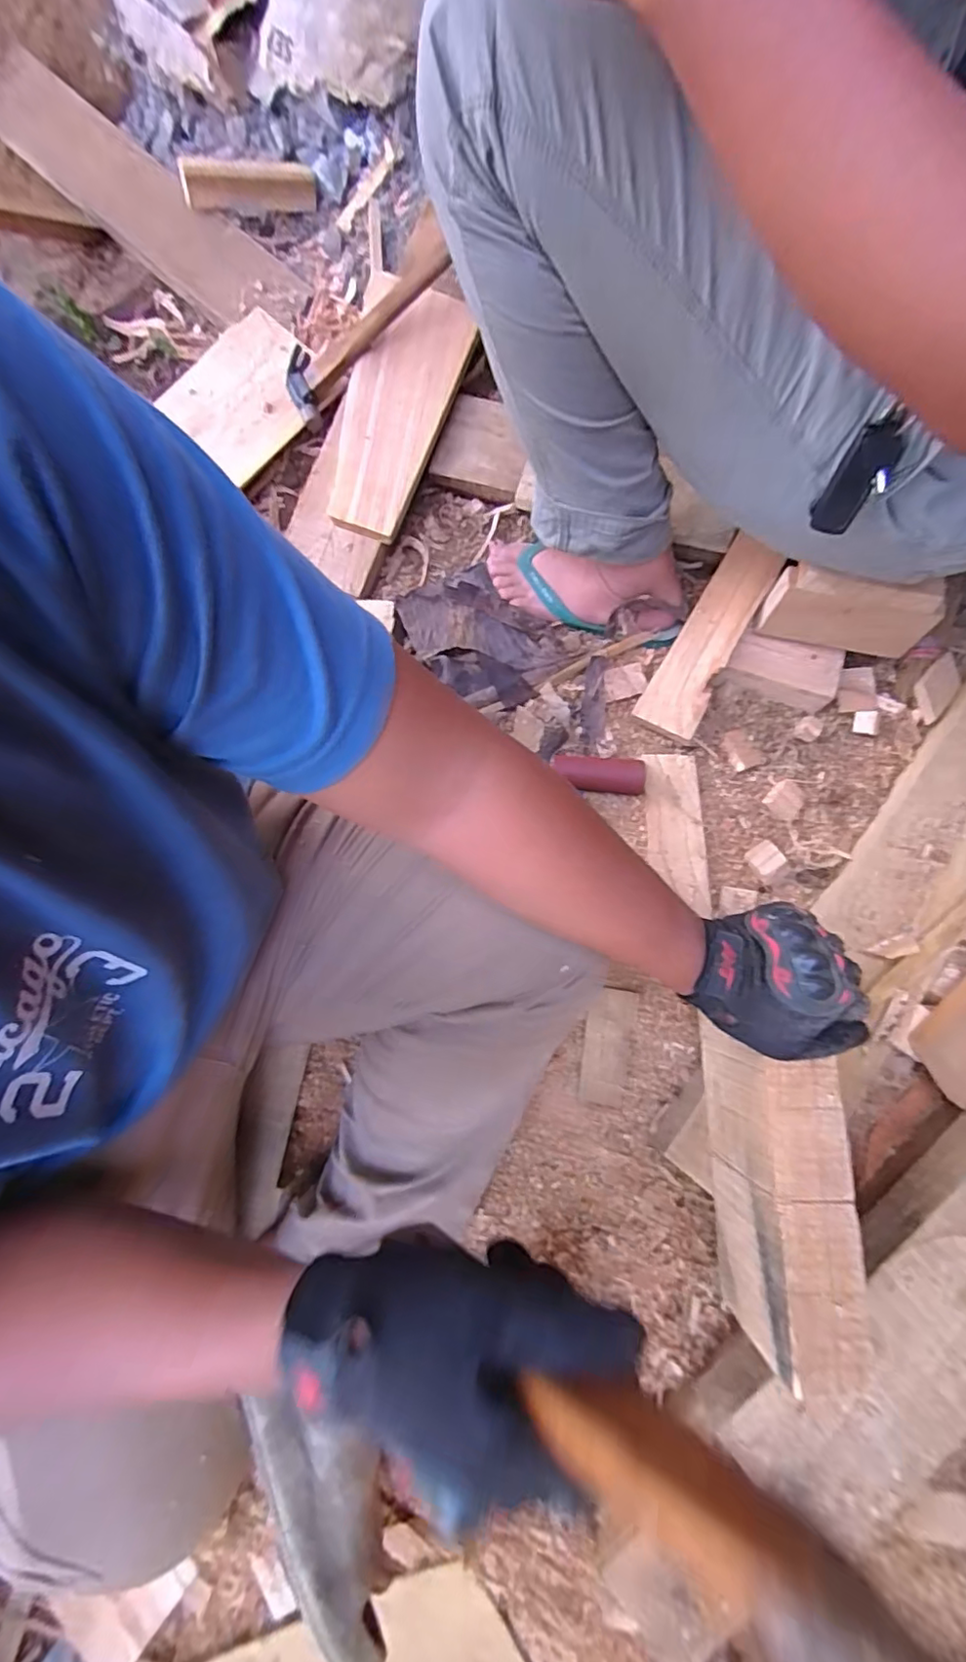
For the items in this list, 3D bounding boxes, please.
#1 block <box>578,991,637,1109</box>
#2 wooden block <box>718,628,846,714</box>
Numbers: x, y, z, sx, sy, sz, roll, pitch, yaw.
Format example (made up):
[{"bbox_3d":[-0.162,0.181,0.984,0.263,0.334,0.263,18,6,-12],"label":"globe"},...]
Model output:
[{"bbox_3d":[0.128,0.221,0.585,0.048,0.009,0.113,14,79,3],"label":"block"},{"bbox_3d":[0.342,-0.184,0.652,0.122,0.032,0.056,15,79,3],"label":"wooden block"}]

